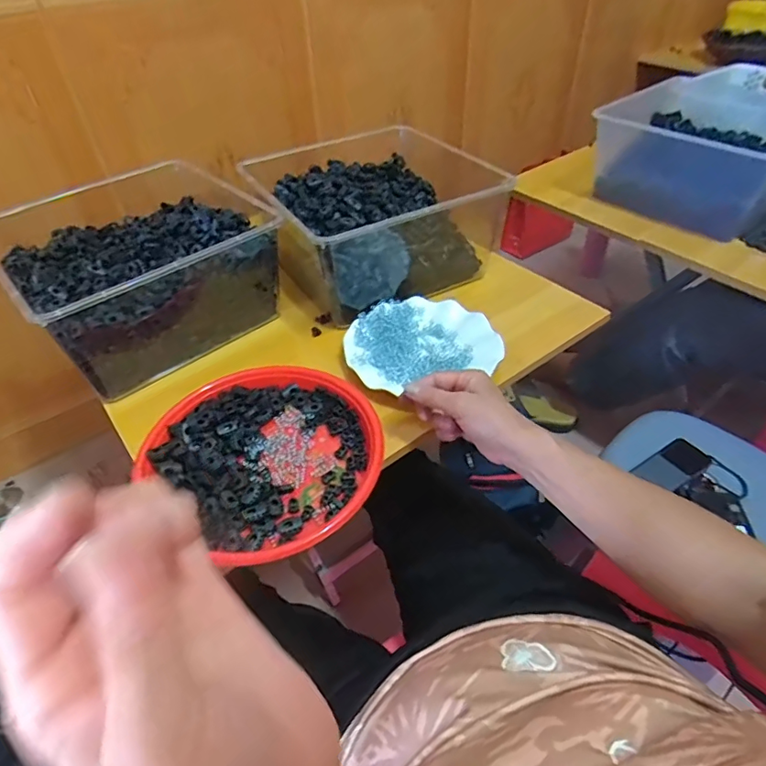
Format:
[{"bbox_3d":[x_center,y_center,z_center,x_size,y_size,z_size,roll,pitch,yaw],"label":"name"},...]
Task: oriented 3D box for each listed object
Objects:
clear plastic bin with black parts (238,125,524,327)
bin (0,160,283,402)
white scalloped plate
[{"bbox_3d":[-0.019,-0.240,0.746,0.281,0.125,0.270,-23,48,-20],"label":"clear plastic bin with black parts"},{"bbox_3d":[-0.314,-0.151,0.677,0.284,0.135,0.278,-32,52,-28],"label":"bin"},{"bbox_3d":[0.043,-0.053,0.641,0.177,0.022,0.151,-14,45,-12],"label":"white scalloped plate"}]

